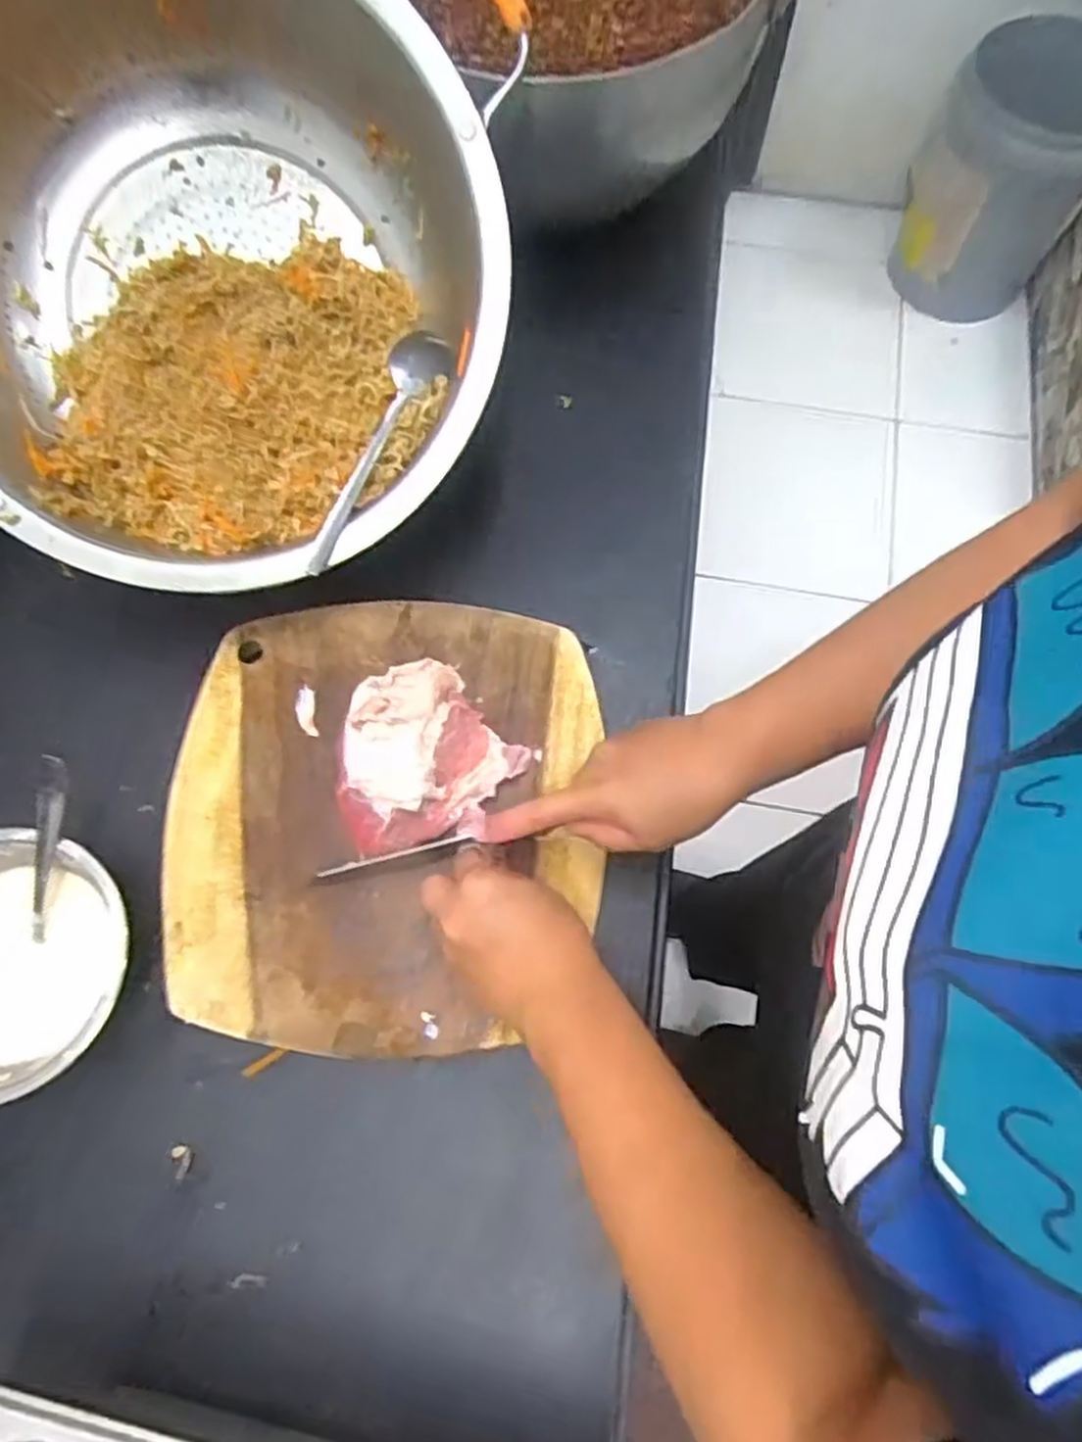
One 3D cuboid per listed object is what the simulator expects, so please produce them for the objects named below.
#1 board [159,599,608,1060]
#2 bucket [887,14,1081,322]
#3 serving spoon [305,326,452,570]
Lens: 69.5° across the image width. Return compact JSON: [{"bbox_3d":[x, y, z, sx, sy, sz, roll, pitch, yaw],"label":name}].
[{"bbox_3d":[-0.104,0.058,0.514,0.277,0.015,0.291,5,72,2],"label":"board"},{"bbox_3d":[0.860,-0.998,1.451,0.306,0.417,0.269,29,74,10],"label":"bucket"},{"bbox_3d":[-0.104,-0.185,0.516,0.038,0.017,0.196,16,72,6],"label":"serving spoon"}]

